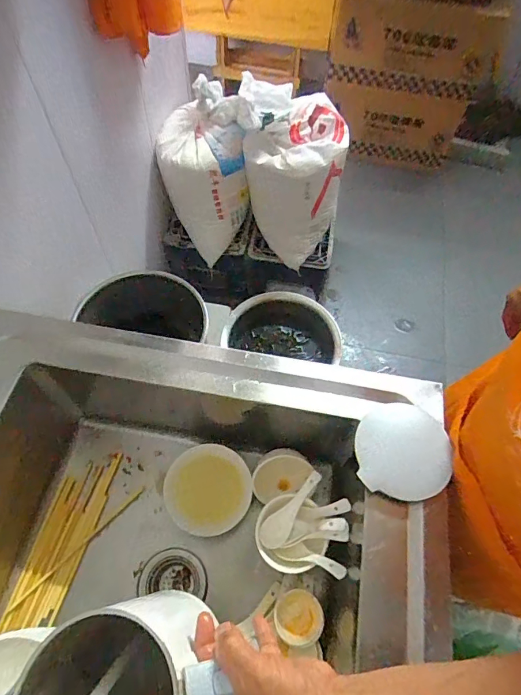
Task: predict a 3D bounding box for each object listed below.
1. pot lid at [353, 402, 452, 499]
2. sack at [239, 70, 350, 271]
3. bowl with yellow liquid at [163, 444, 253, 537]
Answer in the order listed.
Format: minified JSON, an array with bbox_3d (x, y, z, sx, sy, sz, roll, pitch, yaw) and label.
[{"bbox_3d":[0.187,0.133,0.560,0.117,0.016,0.123,1,62,-2],"label":"pot lid"},{"bbox_3d":[0.091,-0.495,1.277,0.293,0.402,0.318,6,62,1],"label":"sack"},{"bbox_3d":[-0.091,0.251,0.752,0.145,0.050,0.141,1,62,-2],"label":"bowl with yellow liquid"}]

